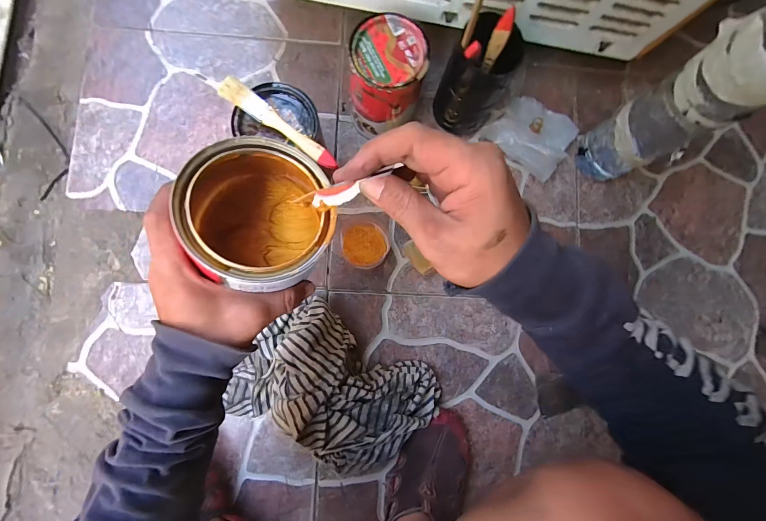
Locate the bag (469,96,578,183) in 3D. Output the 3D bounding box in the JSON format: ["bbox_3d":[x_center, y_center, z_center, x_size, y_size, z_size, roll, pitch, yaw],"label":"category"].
[{"bbox_3d":[0.238,-0.208,0.521,0.131,0.060,0.125,41,82,1],"label":"bag"}]

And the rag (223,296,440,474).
[{"bbox_3d":[-0.065,0.182,0.444,0.255,0.099,0.182,32,82,0],"label":"rag"}]

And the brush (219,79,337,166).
[{"bbox_3d":[-0.122,-0.158,0.381,0.149,0.010,0.024,37,81,-4],"label":"brush"}]

